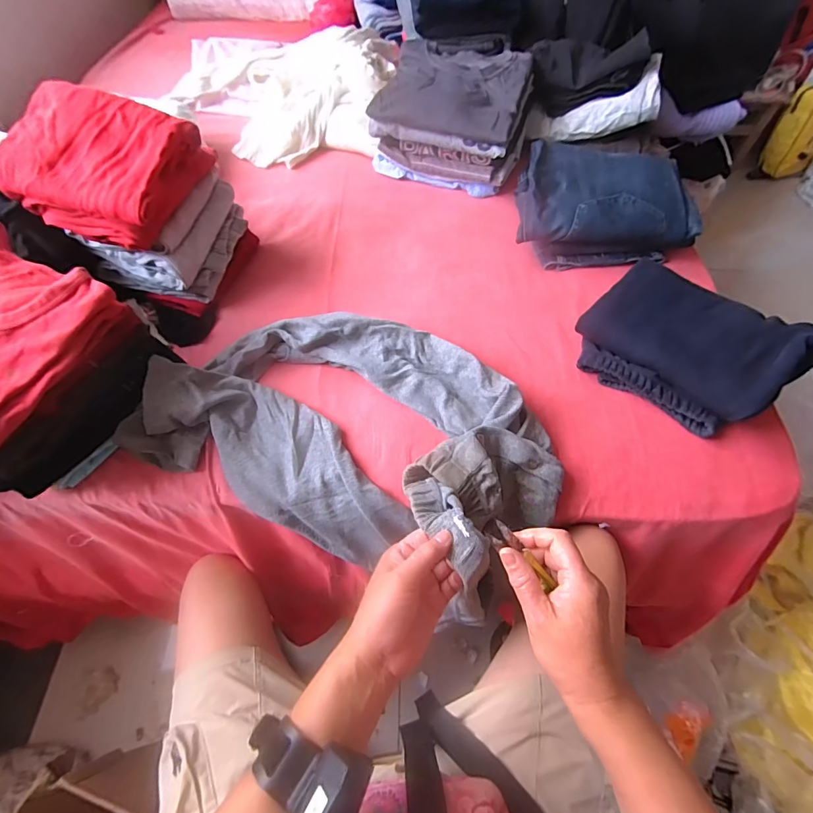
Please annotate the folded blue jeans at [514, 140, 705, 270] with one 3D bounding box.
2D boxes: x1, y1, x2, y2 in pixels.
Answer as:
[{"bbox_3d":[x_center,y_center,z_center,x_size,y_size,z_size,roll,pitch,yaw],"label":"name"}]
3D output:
[{"bbox_3d":[0.332,-0.354,0.714,0.274,0.104,0.192,0,60,0],"label":"folded blue jeans"}]

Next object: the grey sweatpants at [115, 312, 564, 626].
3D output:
[{"bbox_3d":[-0.059,0.012,0.526,0.503,0.186,0.300,22,63,12],"label":"grey sweatpants"}]

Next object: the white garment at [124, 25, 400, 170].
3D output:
[{"bbox_3d":[-0.277,-0.708,0.903,0.483,0.109,0.409,8,61,5],"label":"white garment"}]

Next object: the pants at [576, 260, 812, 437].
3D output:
[{"bbox_3d":[0.394,-0.090,0.572,0.263,0.093,0.217,39,67,20],"label":"pants"}]

